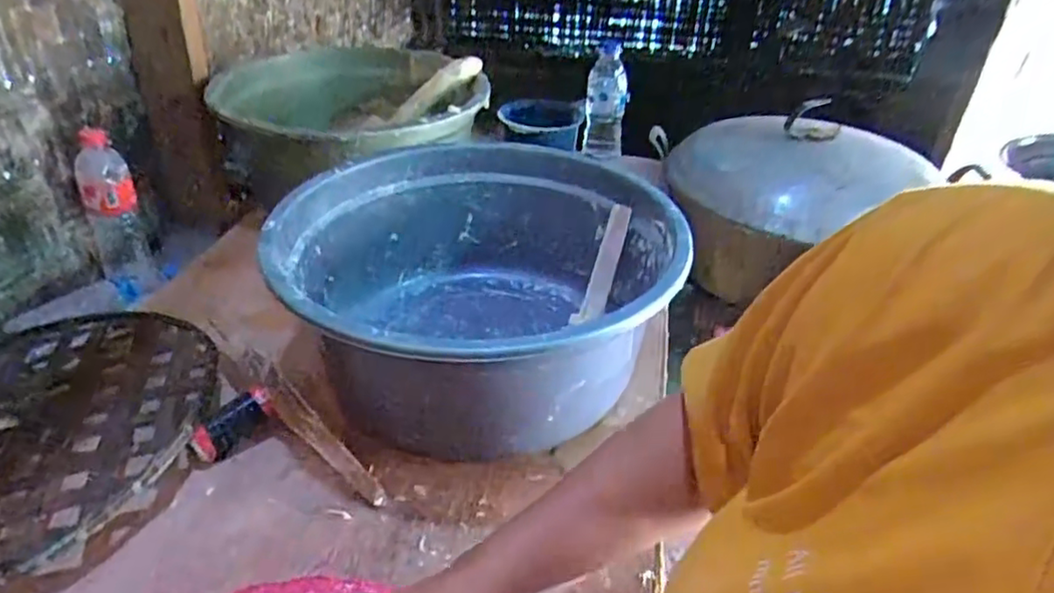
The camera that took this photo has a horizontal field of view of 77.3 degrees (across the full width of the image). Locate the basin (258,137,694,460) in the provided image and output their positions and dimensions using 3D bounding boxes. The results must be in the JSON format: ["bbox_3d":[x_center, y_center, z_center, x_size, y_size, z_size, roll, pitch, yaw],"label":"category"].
[{"bbox_3d":[-0.050,-0.004,0.714,0.396,0.186,0.407,1,31,0],"label":"basin"}]

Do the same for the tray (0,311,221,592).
[{"bbox_3d":[-0.513,0.149,0.620,0.406,0.078,0.395,14,34,17],"label":"tray"}]

